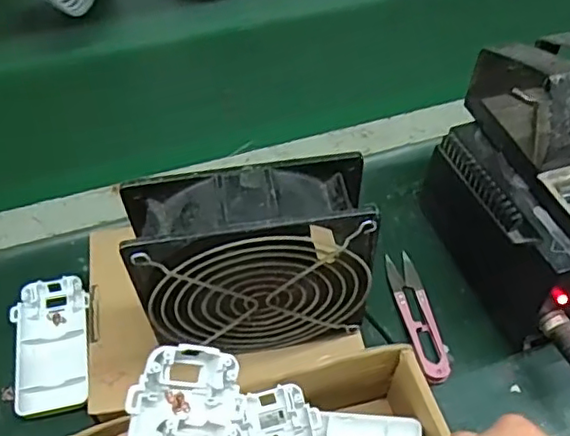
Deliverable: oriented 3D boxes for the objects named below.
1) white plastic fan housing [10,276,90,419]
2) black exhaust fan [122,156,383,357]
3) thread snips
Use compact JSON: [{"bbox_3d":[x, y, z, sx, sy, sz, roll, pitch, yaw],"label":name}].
[{"bbox_3d":[-0.156,0.085,0.408,0.046,0.014,0.093,-12,55,-11],"label":"white plastic fan housing"},{"bbox_3d":[-0.017,0.026,0.323,0.120,0.112,0.049,-4,54,-5],"label":"black exhaust fan"},{"bbox_3d":[0.095,0.068,0.431,0.023,0.013,0.103,-7,54,-8],"label":"thread snips"}]

